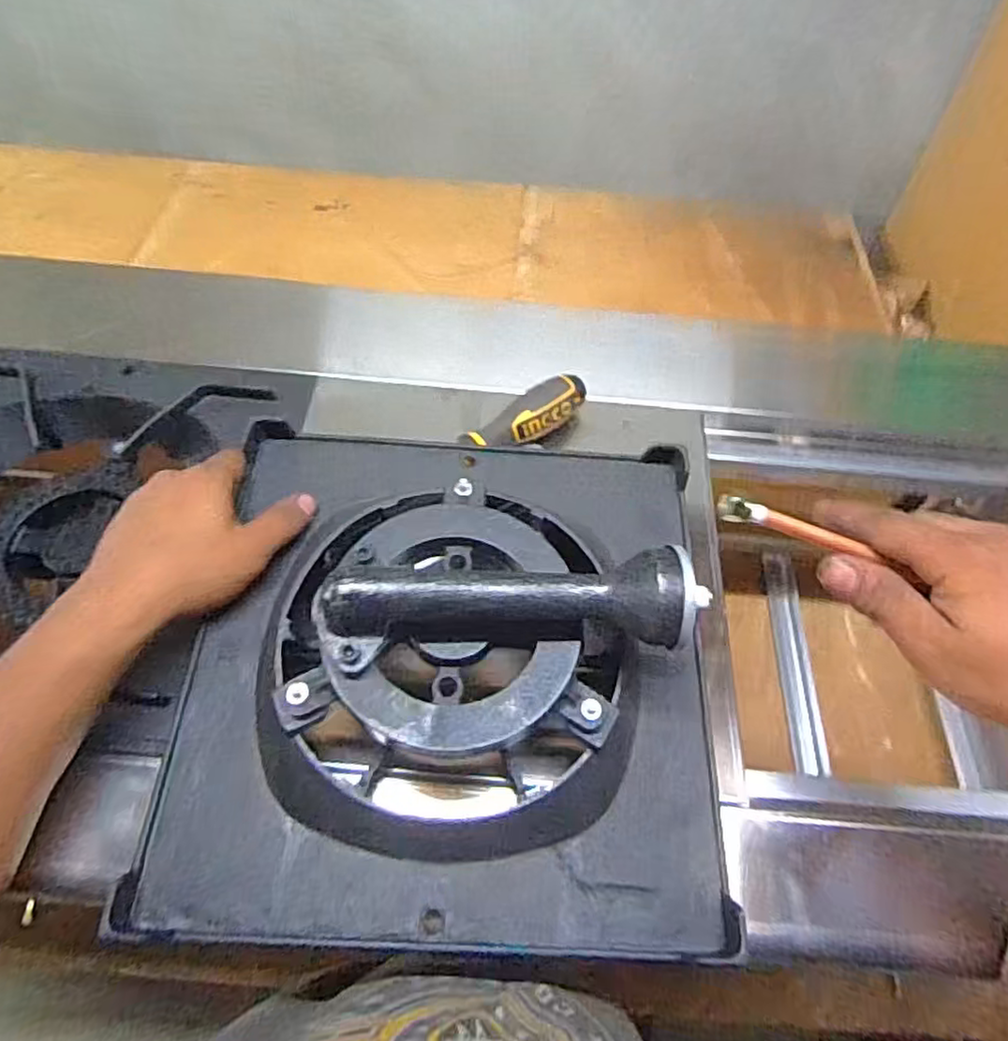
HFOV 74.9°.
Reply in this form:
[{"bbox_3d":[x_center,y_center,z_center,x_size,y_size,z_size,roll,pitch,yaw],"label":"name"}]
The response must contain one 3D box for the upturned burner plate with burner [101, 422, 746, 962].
[{"bbox_3d":[-0.028,0.054,0.352,0.290,0.109,0.292,3,58,-2],"label":"upturned burner plate with burner"}]

